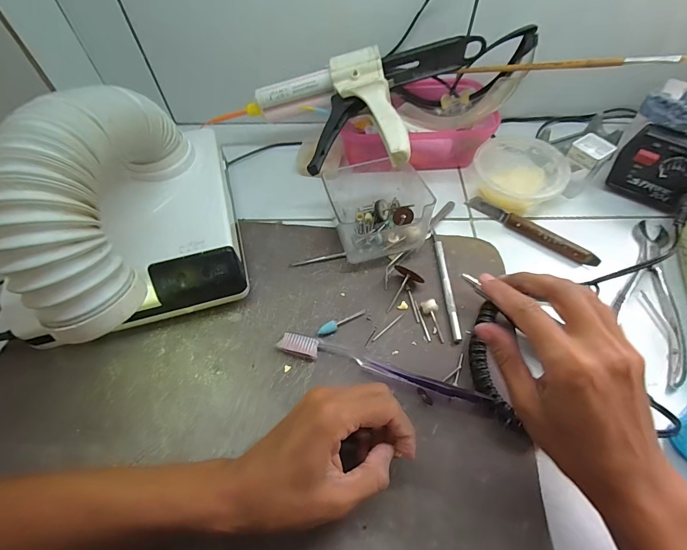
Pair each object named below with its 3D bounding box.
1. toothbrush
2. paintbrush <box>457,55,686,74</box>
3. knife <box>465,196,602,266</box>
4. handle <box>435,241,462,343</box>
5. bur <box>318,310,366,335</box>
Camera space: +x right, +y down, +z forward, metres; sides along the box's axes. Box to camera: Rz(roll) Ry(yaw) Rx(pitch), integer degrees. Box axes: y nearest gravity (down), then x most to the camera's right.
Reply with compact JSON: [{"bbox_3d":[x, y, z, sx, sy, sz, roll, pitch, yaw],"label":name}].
[{"bbox_3d":[0.034,0.082,0.319,0.192,0.014,0.019,14,60,10],"label":"toothbrush"},{"bbox_3d":[0.207,-0.203,0.348,0.191,0.011,0.013,19,59,35],"label":"paintbrush"},{"bbox_3d":[0.210,-0.052,0.404,0.148,0.012,0.017,35,66,21],"label":"knife"},{"bbox_3d":[0.106,0.013,0.365,0.009,0.004,0.114,-2,59,1],"label":"handle"},{"bbox_3d":[-0.001,0.044,0.348,0.050,0.008,0.009,-29,62,-15],"label":"bur"}]

